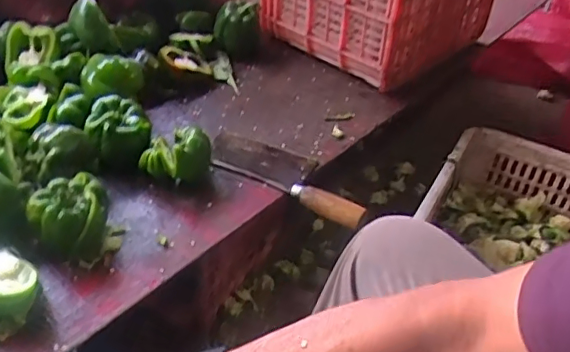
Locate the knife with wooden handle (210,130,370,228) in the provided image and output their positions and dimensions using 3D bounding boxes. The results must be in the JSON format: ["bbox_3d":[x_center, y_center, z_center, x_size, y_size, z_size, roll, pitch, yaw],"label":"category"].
[{"bbox_3d":[0.003,-0.010,0.774,0.253,0.022,0.091,25,44,22],"label":"knife with wooden handle"}]

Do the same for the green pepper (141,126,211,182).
[{"bbox_3d":[-0.143,-0.027,0.744,0.091,0.061,0.058,8,40,3],"label":"green pepper"}]

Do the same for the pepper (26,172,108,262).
[{"bbox_3d":[-0.240,0.050,0.643,0.079,0.068,0.074,3,40,-3],"label":"pepper"}]

